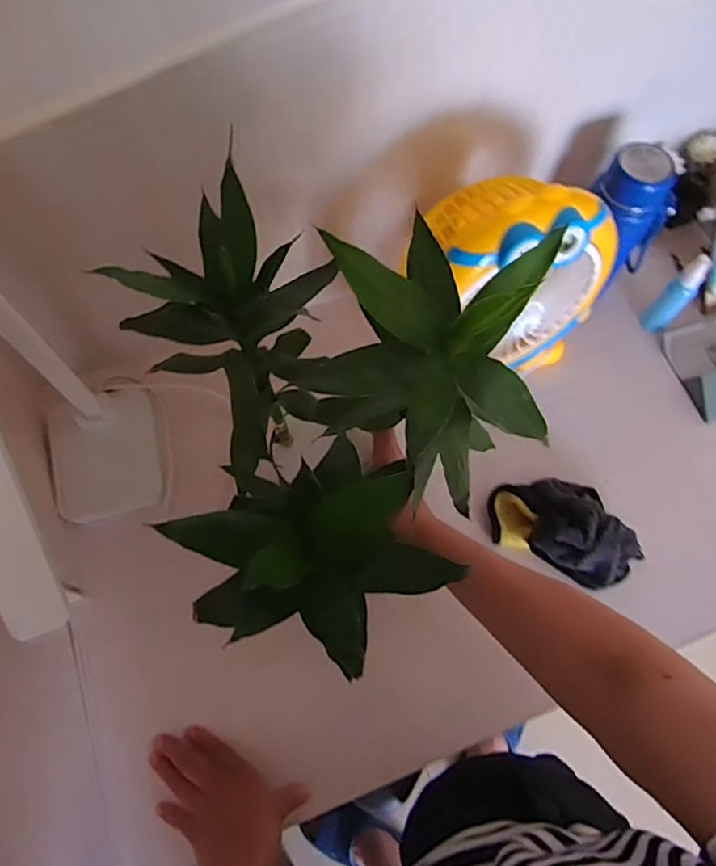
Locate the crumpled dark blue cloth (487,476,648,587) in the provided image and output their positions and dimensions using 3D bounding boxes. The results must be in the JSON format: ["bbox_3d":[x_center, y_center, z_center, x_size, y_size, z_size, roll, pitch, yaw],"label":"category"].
[{"bbox_3d":[0.231,0.098,0.640,0.169,0.042,0.101,24,68,7],"label":"crumpled dark blue cloth"}]

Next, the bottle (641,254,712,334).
[{"bbox_3d":[0.397,-0.171,0.728,0.032,0.121,0.030,-41,75,-17],"label":"bottle"}]

